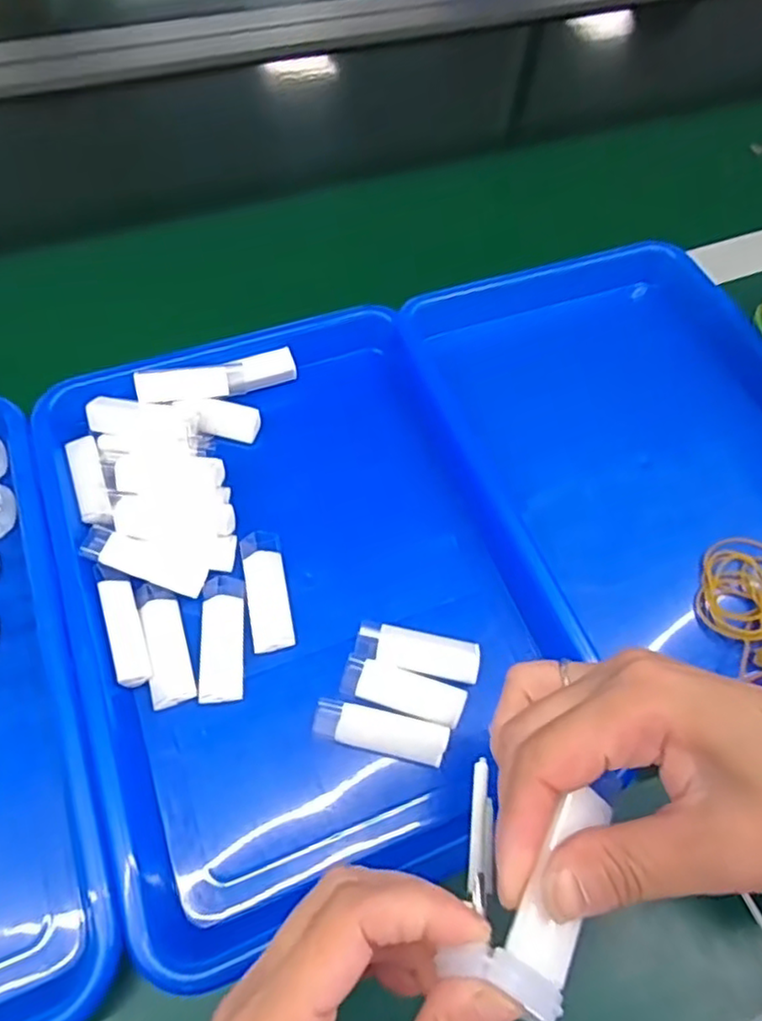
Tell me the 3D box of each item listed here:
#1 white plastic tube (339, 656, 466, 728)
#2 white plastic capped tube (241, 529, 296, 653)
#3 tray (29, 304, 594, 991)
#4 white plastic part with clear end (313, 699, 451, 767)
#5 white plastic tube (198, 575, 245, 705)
[{"bbox_3d":[0.011,0.094,0.335,0.063,0.014,0.021,19,61,7],"label":"white plastic tube"},{"bbox_3d":[-0.064,0.044,0.358,0.023,0.011,0.067,-9,62,-9],"label":"white plastic capped tube"},{"bbox_3d":[-0.042,0.034,0.362,0.240,0.039,0.317,-17,64,-13],"label":"tray"},{"bbox_3d":[0.000,0.113,0.326,0.067,0.014,0.019,14,61,3],"label":"white plastic part with clear end"},{"bbox_3d":[-0.085,0.068,0.346,0.022,0.007,0.068,-3,61,-6],"label":"white plastic tube"}]

